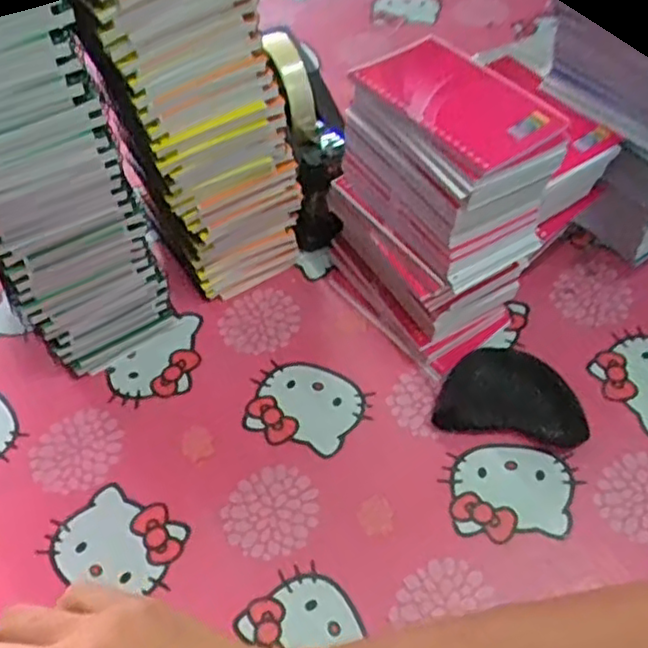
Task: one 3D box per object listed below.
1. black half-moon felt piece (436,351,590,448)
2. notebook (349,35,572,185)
[{"bbox_3d":[0.138,0.051,0.508,0.104,0.011,0.065,6,70,13],"label":"black half-moon felt piece"},{"bbox_3d":[0.090,-0.151,0.465,0.082,0.014,0.127,-30,60,-18],"label":"notebook"}]

